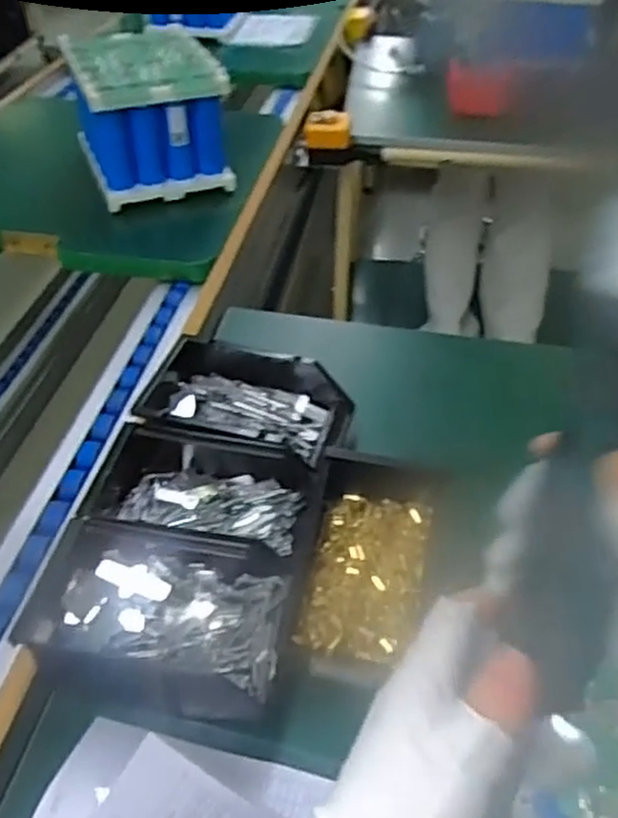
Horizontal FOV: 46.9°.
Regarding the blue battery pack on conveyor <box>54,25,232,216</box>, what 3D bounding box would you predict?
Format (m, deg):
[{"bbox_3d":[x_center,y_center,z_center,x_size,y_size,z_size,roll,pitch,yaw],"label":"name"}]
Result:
[{"bbox_3d":[-0.226,-0.403,1.000,0.178,0.168,0.217,-16,45,-17],"label":"blue battery pack on conveyor"}]

